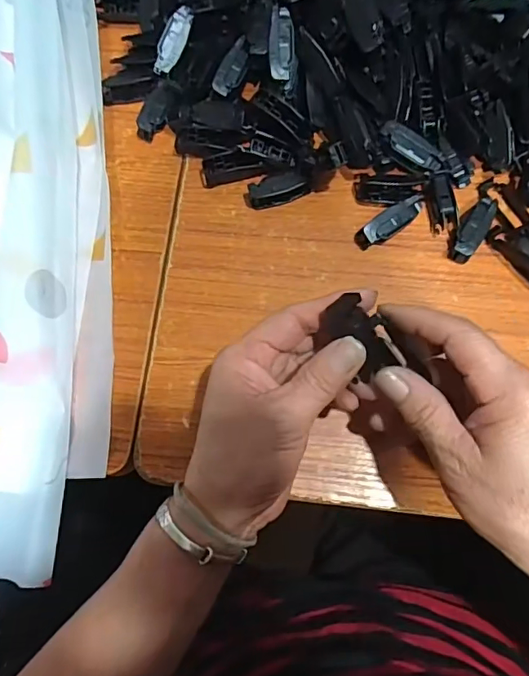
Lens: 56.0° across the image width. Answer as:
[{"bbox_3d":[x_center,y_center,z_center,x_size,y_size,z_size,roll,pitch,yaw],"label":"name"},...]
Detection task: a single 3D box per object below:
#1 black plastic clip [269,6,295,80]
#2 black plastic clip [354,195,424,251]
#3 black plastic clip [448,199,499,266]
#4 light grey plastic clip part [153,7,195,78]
[{"bbox_3d":[0.012,-0.203,0.343,0.016,0.007,0.048,0,92,2],"label":"black plastic clip"},{"bbox_3d":[0.093,-0.083,0.356,0.056,0.017,0.018,-30,76,-6],"label":"black plastic clip"},{"bbox_3d":[0.146,-0.076,0.351,0.017,0.017,0.048,32,78,10],"label":"black plastic clip"},{"bbox_3d":[-0.069,-0.226,0.378,0.017,0.007,0.052,27,98,9],"label":"light grey plastic clip part"}]

